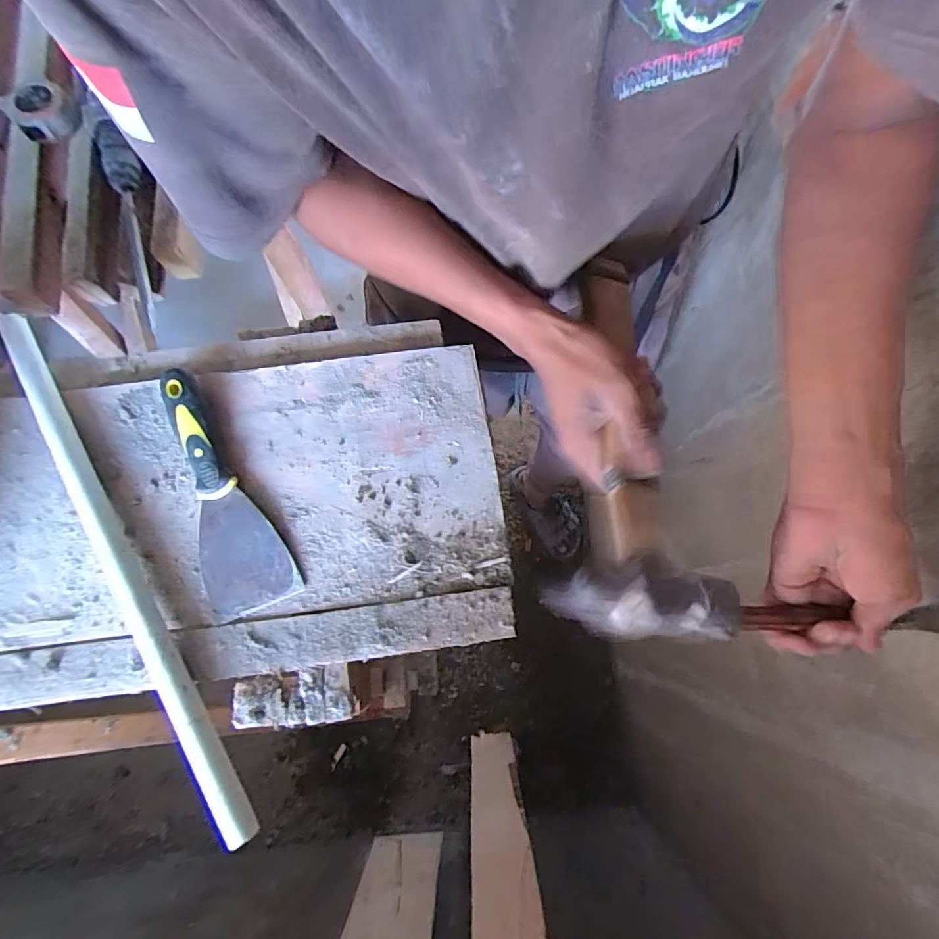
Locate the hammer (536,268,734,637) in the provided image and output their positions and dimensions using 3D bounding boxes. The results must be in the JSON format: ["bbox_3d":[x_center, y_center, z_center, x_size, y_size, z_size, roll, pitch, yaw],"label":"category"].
[{"bbox_3d":[0.110,-0.037,0.342,0.114,0.042,0.289,3,63,1],"label":"hammer"}]

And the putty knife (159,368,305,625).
[{"bbox_3d":[-0.207,0.020,0.382,0.066,0.031,0.194,-31,77,-8],"label":"putty knife"}]

